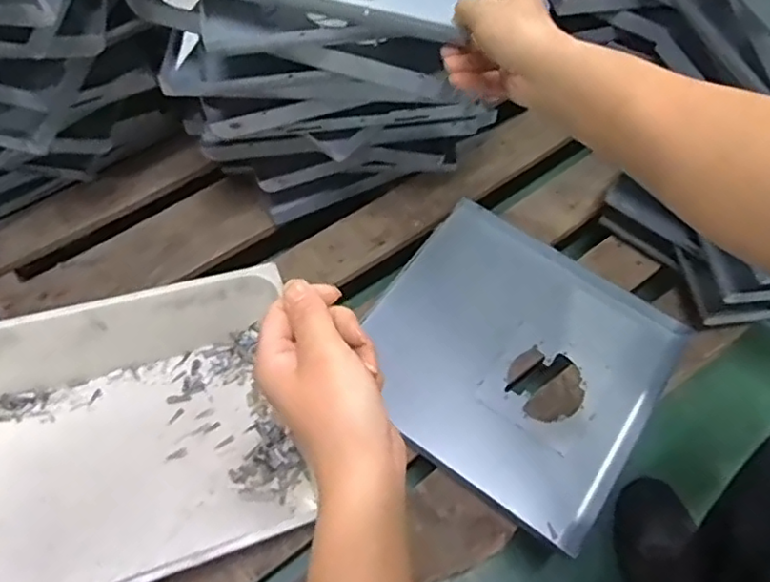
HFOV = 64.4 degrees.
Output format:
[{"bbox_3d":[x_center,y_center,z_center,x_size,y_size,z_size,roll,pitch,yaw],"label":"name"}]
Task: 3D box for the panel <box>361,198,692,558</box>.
[{"bbox_3d":[0.158,0.088,0.791,0.356,0.063,0.328,35,66,16],"label":"panel"}]

